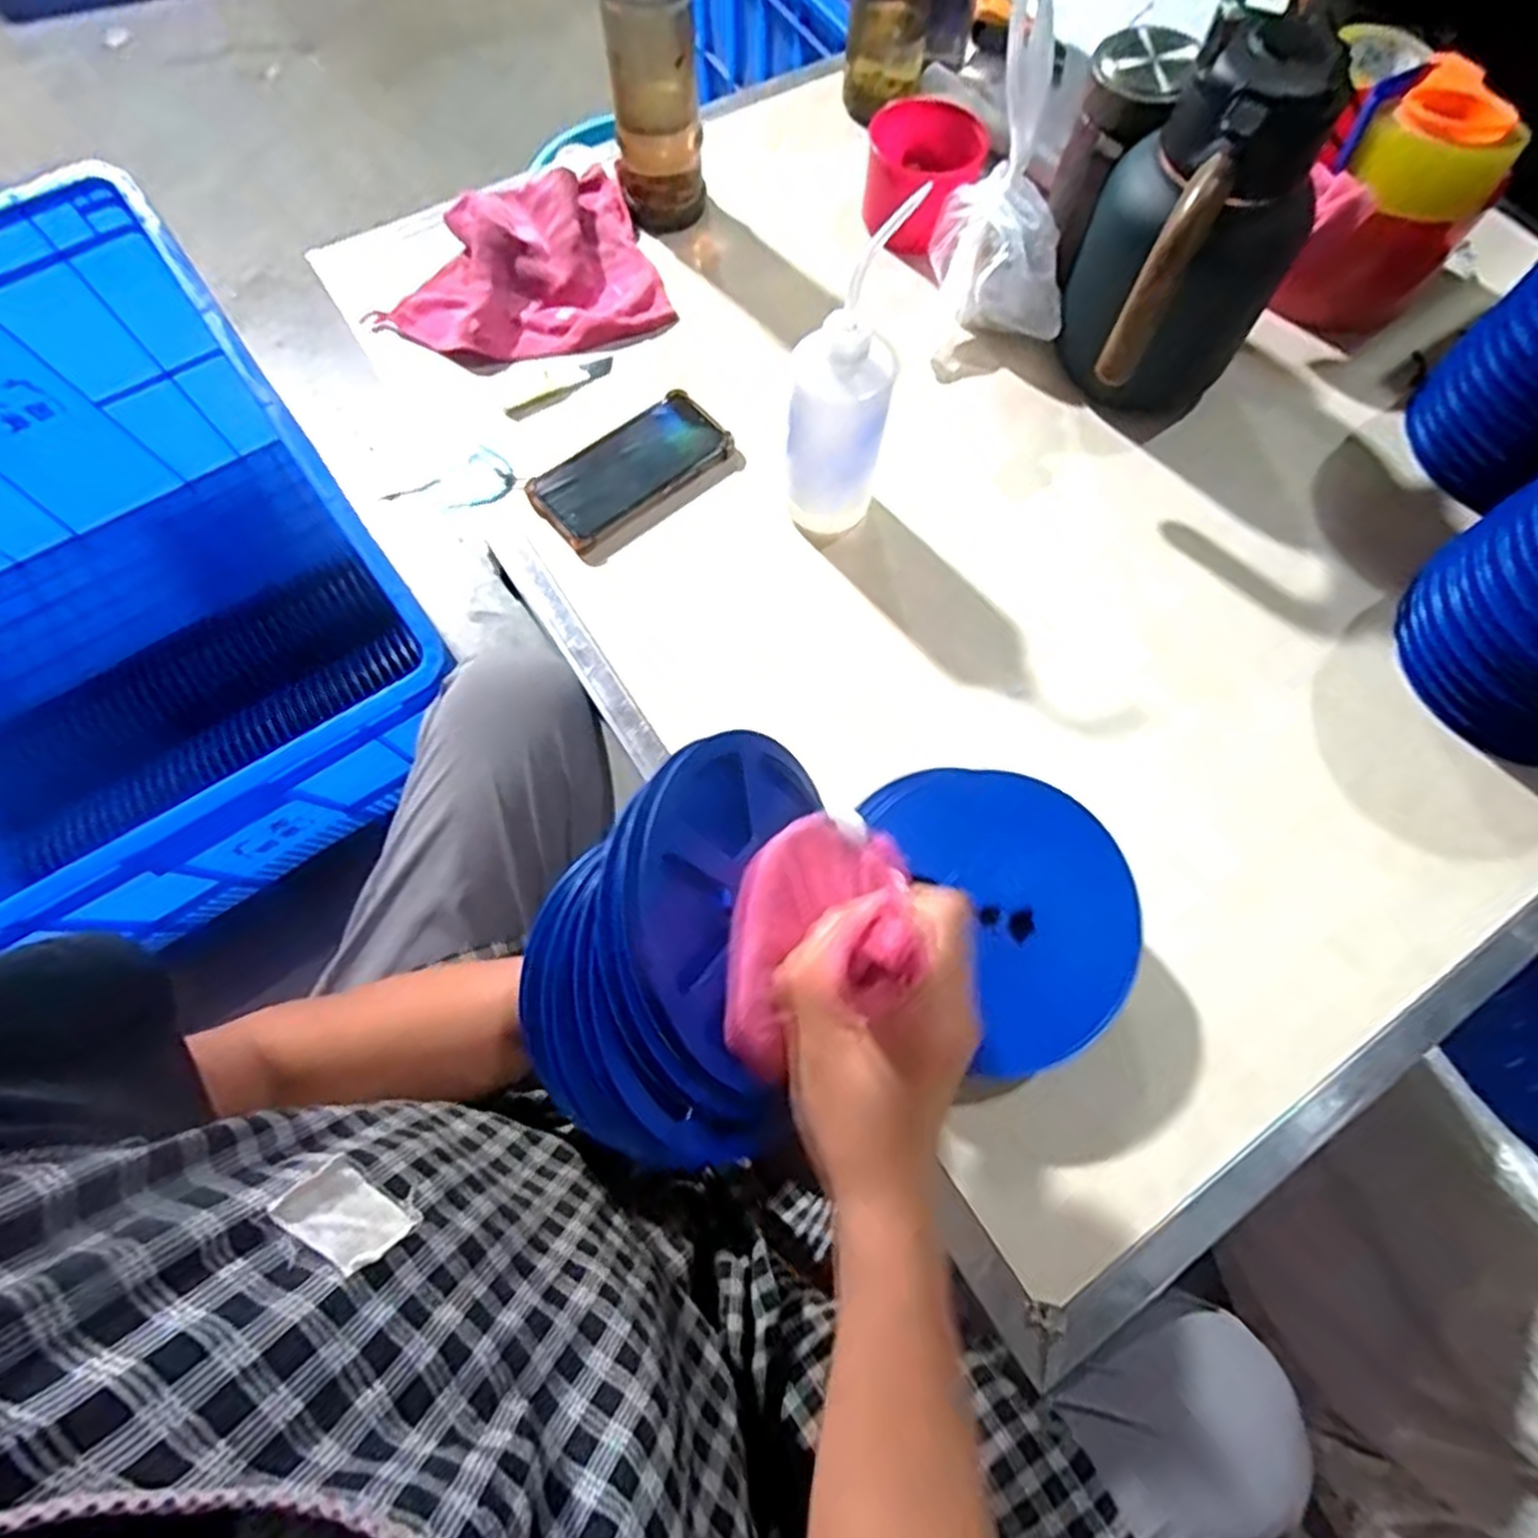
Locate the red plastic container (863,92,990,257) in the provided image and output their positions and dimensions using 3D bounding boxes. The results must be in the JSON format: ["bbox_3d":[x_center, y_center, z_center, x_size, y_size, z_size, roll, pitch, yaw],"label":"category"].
[{"bbox_3d":[0.141,-0.541,0.726,0.103,0.074,0.101,5,68,1],"label":"red plastic container"}]

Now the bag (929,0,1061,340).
[{"bbox_3d":[0.199,-0.464,0.628,0.116,0.171,0.112,12,69,4],"label":"bag"}]

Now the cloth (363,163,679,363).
[{"bbox_3d":[-0.228,-0.459,0.710,0.252,0.045,0.196,-11,69,-5],"label":"cloth"}]

